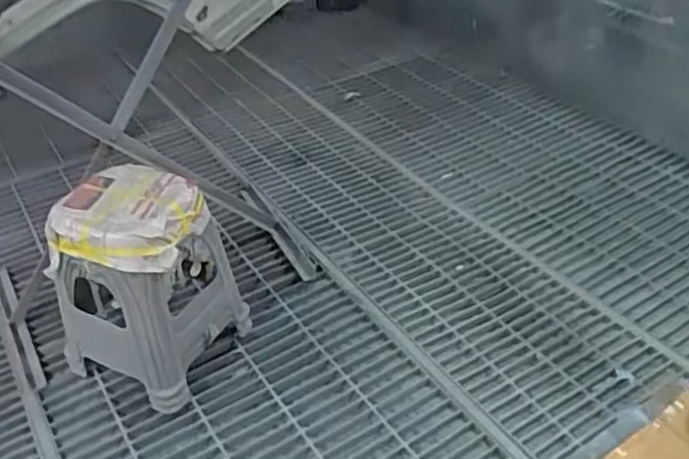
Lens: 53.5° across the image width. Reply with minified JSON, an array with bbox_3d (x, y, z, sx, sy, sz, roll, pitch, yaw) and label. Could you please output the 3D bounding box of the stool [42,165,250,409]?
[{"bbox_3d":[-0.518,0.128,1.819,0.356,0.539,0.378,17,41,24],"label":"stool"}]

